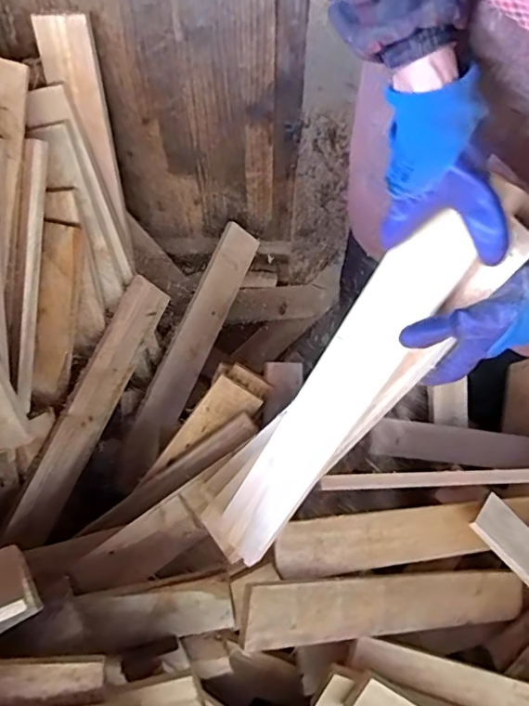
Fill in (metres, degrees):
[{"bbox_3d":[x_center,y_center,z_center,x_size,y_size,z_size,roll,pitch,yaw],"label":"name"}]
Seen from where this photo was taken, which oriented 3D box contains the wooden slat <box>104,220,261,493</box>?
[{"bbox_3d":[-0.139,0.003,0.959,0.077,0.012,0.503,30,78,-31],"label":"wooden slat"}]

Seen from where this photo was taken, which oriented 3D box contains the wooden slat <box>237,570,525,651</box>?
[{"bbox_3d":[0.194,0.356,0.763,0.509,0.015,0.081,10,86,-28],"label":"wooden slat"}]

